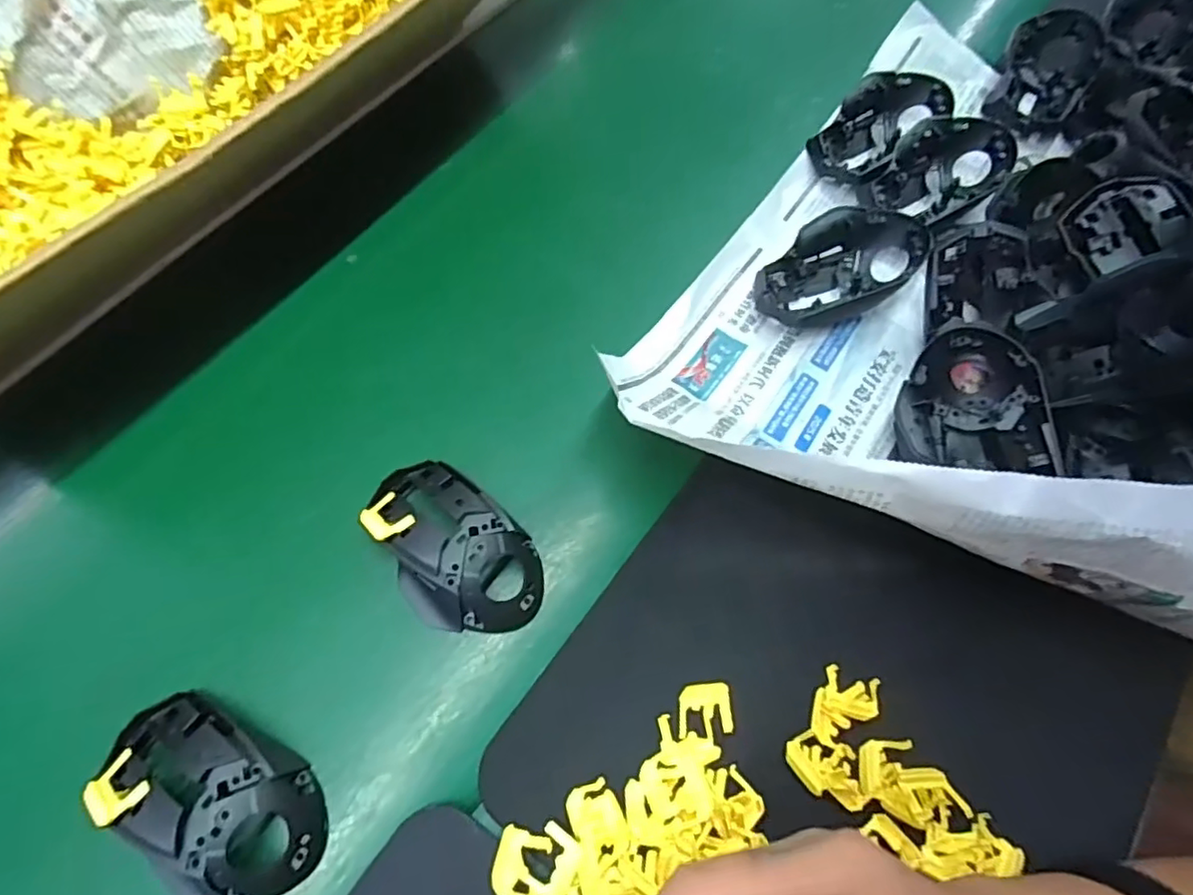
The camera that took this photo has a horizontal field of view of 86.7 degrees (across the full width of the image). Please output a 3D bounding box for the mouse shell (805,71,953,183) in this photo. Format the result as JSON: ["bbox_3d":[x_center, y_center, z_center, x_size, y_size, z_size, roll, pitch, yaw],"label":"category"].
[{"bbox_3d":[0.225,-0.258,0.503,0.112,0.031,0.069,-39,73,-19],"label":"mouse shell"}]

